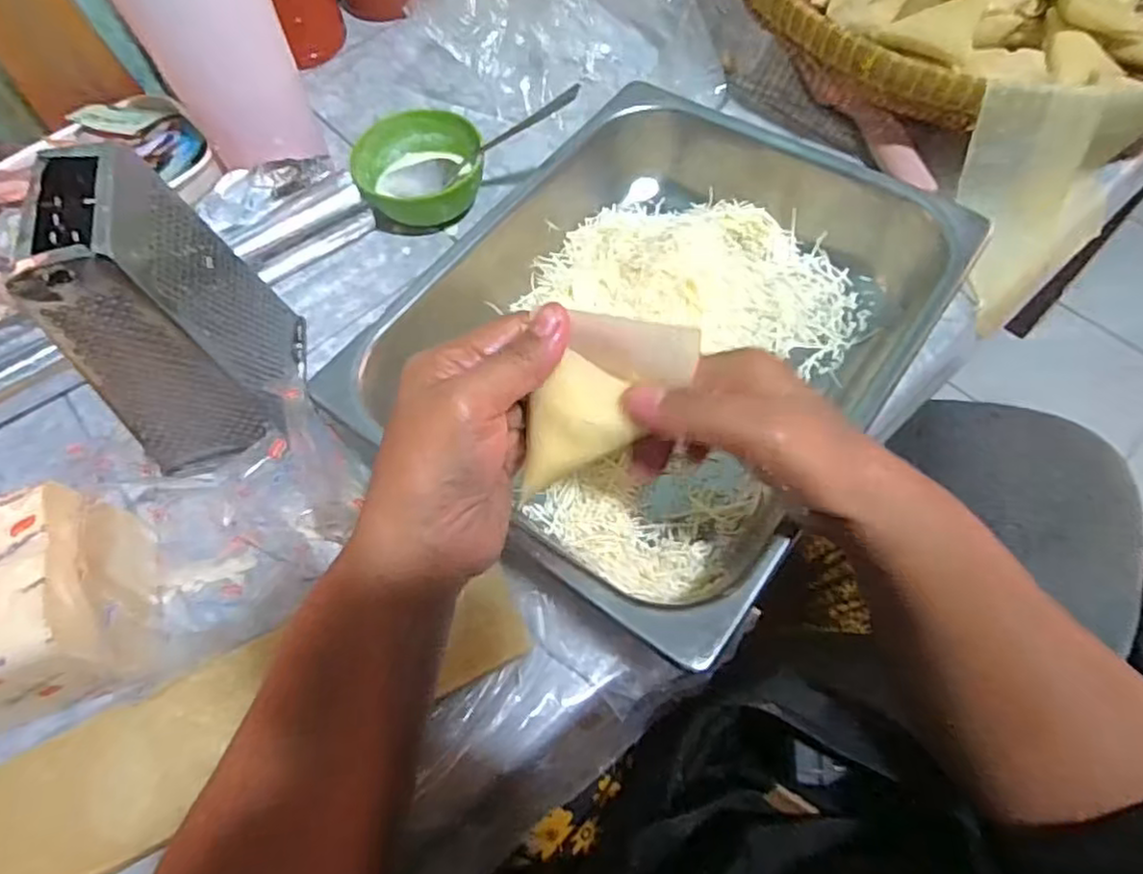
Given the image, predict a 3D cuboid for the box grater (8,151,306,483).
[{"bbox_3d":[-0.222,-0.068,0.378,0.087,0.163,0.098,-16,63,-4],"label":"box grater"}]

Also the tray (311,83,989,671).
[{"bbox_3d":[0.045,-0.073,0.420,0.280,0.068,0.325,35,70,19],"label":"tray"}]

